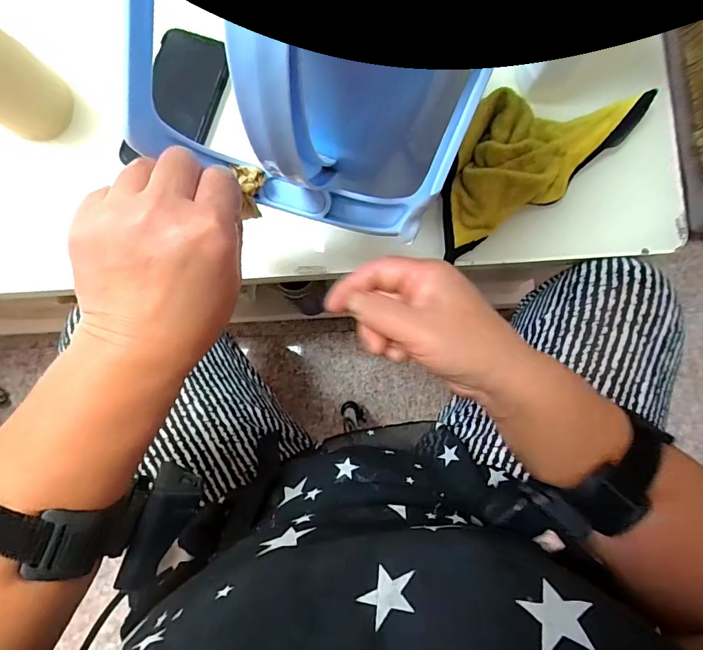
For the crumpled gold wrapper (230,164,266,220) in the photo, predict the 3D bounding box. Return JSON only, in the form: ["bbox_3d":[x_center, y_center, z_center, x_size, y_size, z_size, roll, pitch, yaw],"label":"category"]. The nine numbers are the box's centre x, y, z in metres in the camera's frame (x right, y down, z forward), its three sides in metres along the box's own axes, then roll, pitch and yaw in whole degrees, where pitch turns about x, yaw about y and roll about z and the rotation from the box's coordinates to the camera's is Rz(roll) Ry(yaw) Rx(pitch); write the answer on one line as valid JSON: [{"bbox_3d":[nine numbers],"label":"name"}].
[{"bbox_3d":[-0.069,-0.090,0.290,0.020,0.012,0.034,1,120,0],"label":"crumpled gold wrapper"}]

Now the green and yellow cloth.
[{"bbox_3d":[0.168,-0.164,0.390,0.226,0.042,0.103,-31,86,-3],"label":"green and yellow cloth"}]

